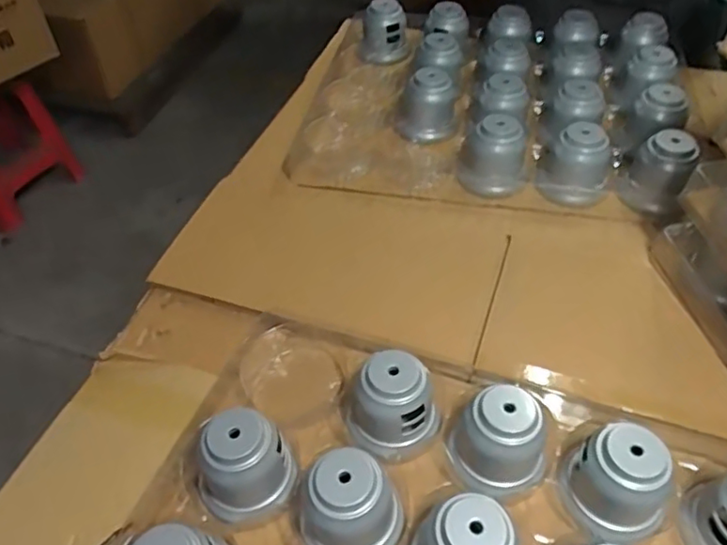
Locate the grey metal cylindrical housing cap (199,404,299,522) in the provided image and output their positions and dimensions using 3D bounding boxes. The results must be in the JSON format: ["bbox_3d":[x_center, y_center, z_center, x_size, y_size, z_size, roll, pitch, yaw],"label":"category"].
[{"bbox_3d":[-0.108,0.173,0.538,0.088,0.084,0.074,-25,52,-17],"label":"grey metal cylindrical housing cap"}]

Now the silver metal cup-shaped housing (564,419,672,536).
[{"bbox_3d":[0.215,0.175,0.516,0.064,0.077,0.068,-1,49,2],"label":"silver metal cup-shaped housing"}]

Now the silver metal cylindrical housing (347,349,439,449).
[{"bbox_3d":[0.028,0.124,0.575,0.084,0.079,0.073,-21,51,-15],"label":"silver metal cylindrical housing"}]

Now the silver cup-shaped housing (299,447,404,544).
[{"bbox_3d":[-0.011,0.200,0.509,0.087,0.083,0.076,-25,52,-17],"label":"silver cup-shaped housing"}]

